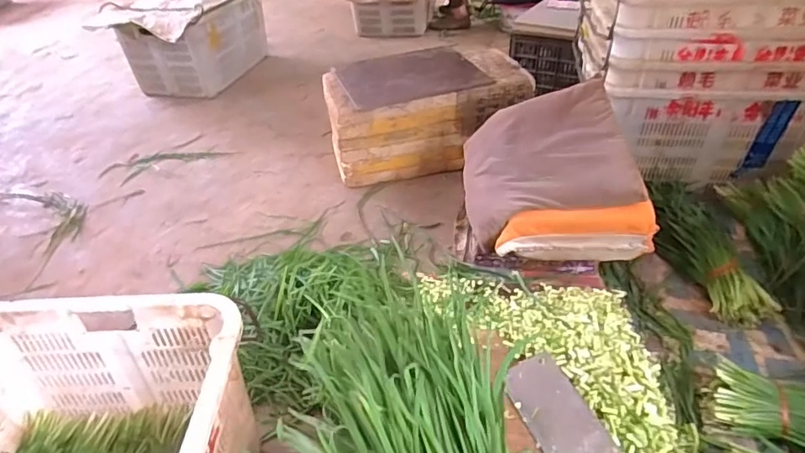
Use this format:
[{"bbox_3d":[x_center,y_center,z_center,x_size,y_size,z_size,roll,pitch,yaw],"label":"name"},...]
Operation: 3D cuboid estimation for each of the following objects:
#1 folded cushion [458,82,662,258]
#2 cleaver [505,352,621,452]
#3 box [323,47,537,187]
[{"bbox_3d":[0.338,-0.138,1.189,0.365,0.203,0.403,-1,38,3],"label":"folded cushion"},{"bbox_3d":[0.226,0.280,0.652,0.084,0.015,0.281,-29,39,-3],"label":"cleaver"},{"bbox_3d":[0.070,-0.379,1.733,0.627,0.319,0.342,-9,39,-7],"label":"box"}]

